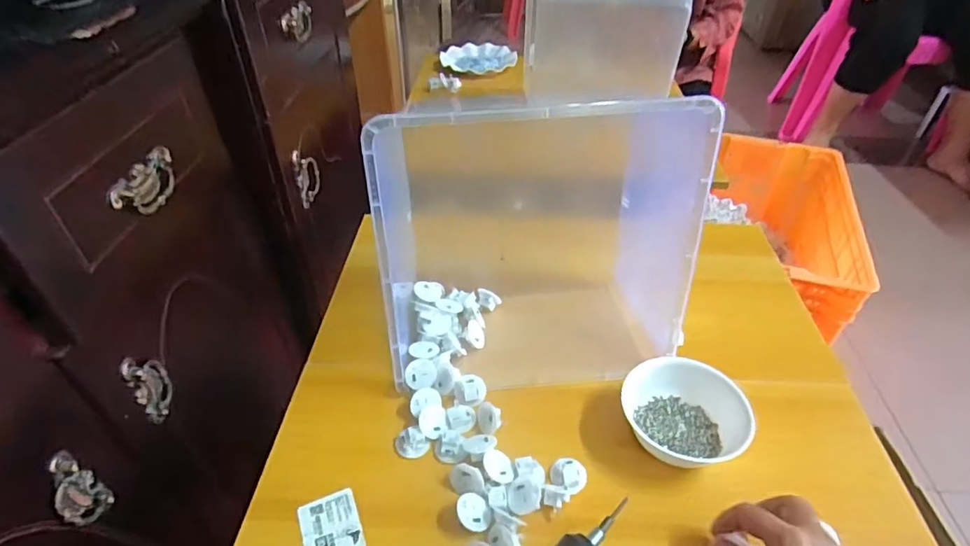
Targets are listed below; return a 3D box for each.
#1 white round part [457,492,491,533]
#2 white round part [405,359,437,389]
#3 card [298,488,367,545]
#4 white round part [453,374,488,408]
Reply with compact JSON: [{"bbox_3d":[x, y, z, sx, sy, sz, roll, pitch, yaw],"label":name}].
[{"bbox_3d":[-0.011,0.216,0.482,0.030,0.016,0.033,-8,50,-25],"label":"white round part"},{"bbox_3d":[-0.069,0.110,0.582,0.033,0.009,0.032,22,65,-2],"label":"white round part"},{"bbox_3d":[-0.139,0.230,0.487,0.050,0.004,0.060,-12,45,-21],"label":"card"},{"bbox_3d":[-0.016,0.125,0.579,0.033,0.015,0.036,1,41,-1],"label":"white round part"}]

